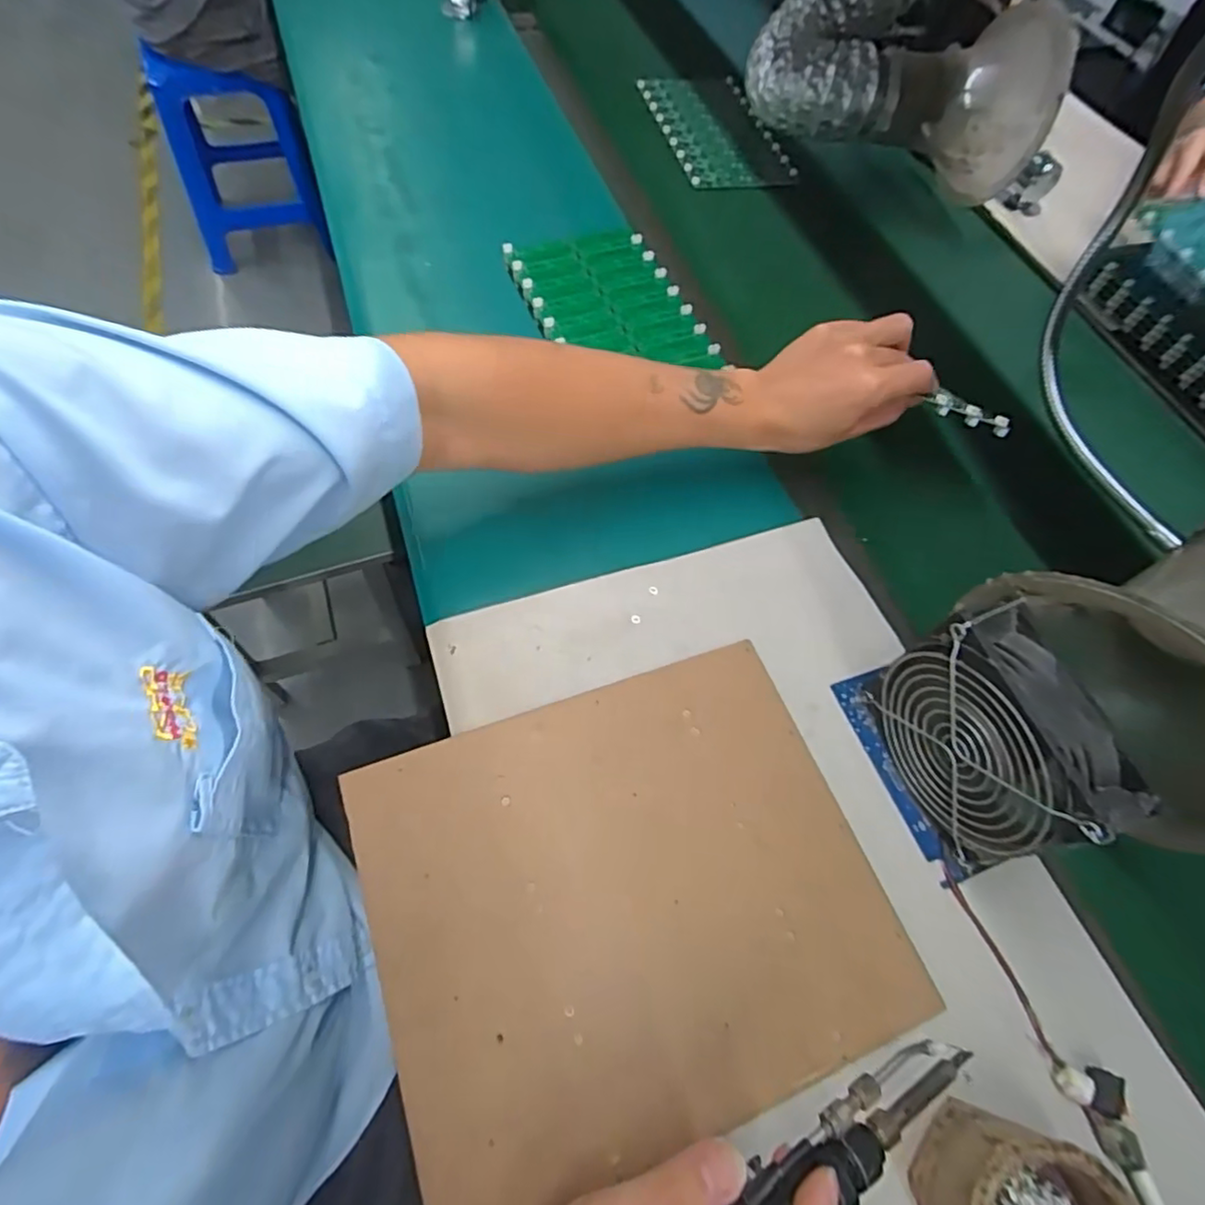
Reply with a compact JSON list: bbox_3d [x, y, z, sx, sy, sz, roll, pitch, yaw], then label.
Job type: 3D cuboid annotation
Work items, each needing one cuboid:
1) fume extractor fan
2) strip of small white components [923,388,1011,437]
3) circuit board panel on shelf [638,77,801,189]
[{"bbox_3d":[0.211,0.079,0.354,0.055,0.119,0.126,-16,65,-12],"label":"fume extractor fan"},{"bbox_3d":[0.271,-0.140,0.461,0.073,0.011,0.018,17,61,-14],"label":"strip of small white components"},{"bbox_3d":[0.140,-0.599,0.785,0.131,0.007,0.249,-10,63,-11],"label":"circuit board panel on shelf"}]

